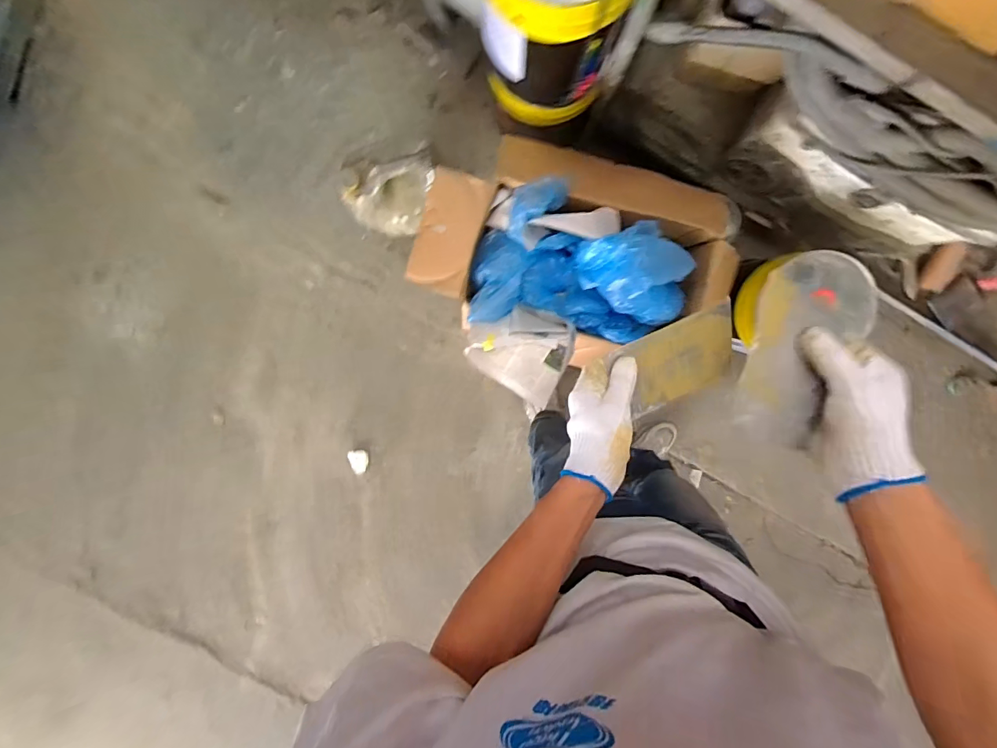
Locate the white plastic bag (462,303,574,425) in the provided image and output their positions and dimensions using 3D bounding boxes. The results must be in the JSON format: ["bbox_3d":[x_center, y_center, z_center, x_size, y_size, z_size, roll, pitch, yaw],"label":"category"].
[{"bbox_3d":[0.040,-0.049,1.004,0.227,0.100,0.227,24,99,-4],"label":"white plastic bag"}]

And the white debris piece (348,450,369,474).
[{"bbox_3d":[-0.471,0.298,1.450,0.067,0.016,0.079,-1,100,1],"label":"white debris piece"}]

